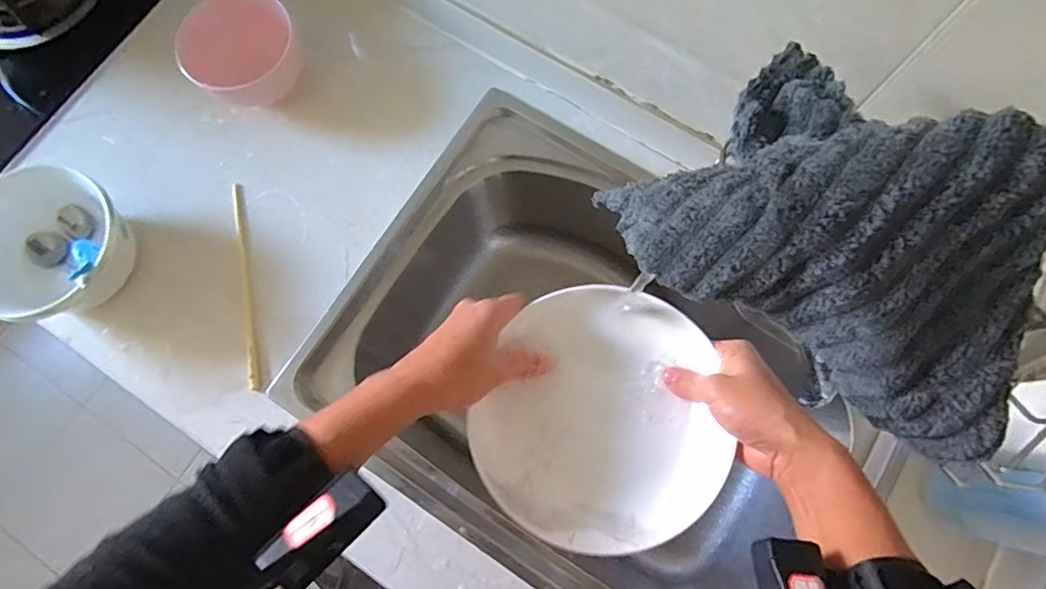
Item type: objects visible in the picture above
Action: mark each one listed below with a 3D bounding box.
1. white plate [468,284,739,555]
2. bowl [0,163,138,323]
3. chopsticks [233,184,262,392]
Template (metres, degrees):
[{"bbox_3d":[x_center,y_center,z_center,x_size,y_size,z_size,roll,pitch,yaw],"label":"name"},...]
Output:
[{"bbox_3d":[0.057,0.087,0.438,0.205,0.037,0.205,-5,61,8],"label":"white plate"},{"bbox_3d":[-0.488,-0.043,0.580,0.157,0.080,0.148,0,77,2],"label":"bowl"},{"bbox_3d":[-0.306,-0.011,0.611,0.011,0.010,0.236,-11,77,-1],"label":"chopsticks"}]

